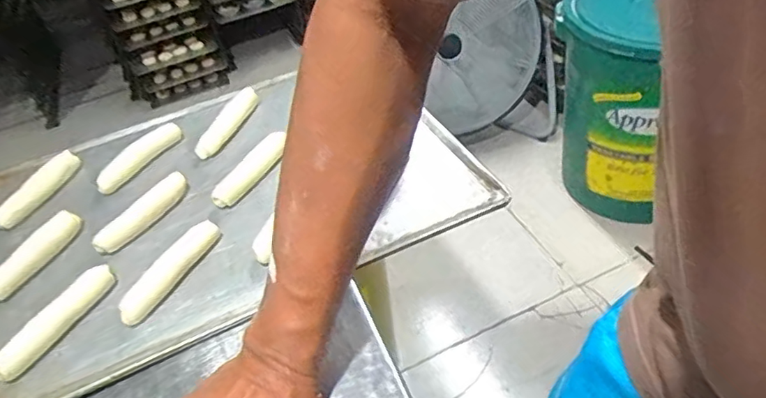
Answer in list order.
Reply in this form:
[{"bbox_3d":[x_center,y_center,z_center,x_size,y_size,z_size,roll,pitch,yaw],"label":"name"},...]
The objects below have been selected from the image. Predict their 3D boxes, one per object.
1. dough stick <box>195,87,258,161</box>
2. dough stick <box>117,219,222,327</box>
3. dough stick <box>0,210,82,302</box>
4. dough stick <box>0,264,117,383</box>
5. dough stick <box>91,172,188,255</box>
[{"bbox_3d":[-0.169,-0.085,0.607,0.025,0.014,0.107,3,45,15],"label":"dough stick"},{"bbox_3d":[-0.177,0.058,0.466,0.023,0.017,0.105,14,48,24],"label":"dough stick"},{"bbox_3d":[-0.304,0.048,0.489,0.018,0.021,0.095,12,46,21],"label":"dough stick"},{"bbox_3d":[-0.258,0.093,0.443,0.023,0.016,0.106,12,48,23],"label":"dough stick"},{"bbox_3d":[-0.216,0.012,0.509,0.018,0.020,0.096,13,48,24],"label":"dough stick"}]

